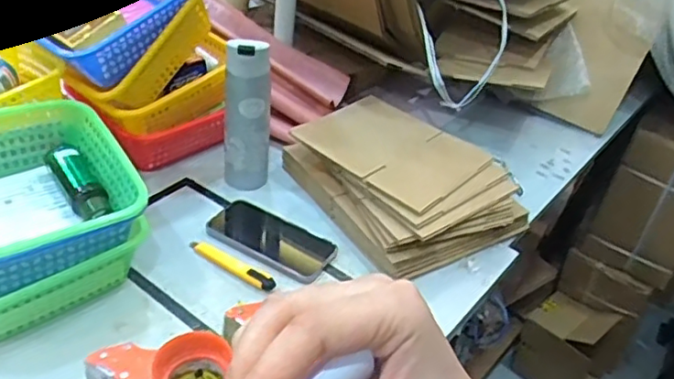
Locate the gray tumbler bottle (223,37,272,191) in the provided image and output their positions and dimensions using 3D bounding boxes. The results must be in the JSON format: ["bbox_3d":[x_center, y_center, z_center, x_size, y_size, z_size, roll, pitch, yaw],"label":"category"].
[{"bbox_3d":[-0.125,-0.112,0.878,0.064,0.231,0.056,7,37,-1],"label":"gray tumbler bottle"}]

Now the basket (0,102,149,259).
[{"bbox_3d":[-0.355,0.001,0.689,0.216,0.091,0.214,-21,46,-33],"label":"basket"}]

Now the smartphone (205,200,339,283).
[{"bbox_3d":[-0.090,0.066,0.827,0.172,0.010,0.085,24,40,21],"label":"smartphone"}]

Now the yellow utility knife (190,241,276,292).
[{"bbox_3d":[-0.134,0.093,0.775,0.135,0.014,0.019,27,41,23],"label":"yellow utility knife"}]

